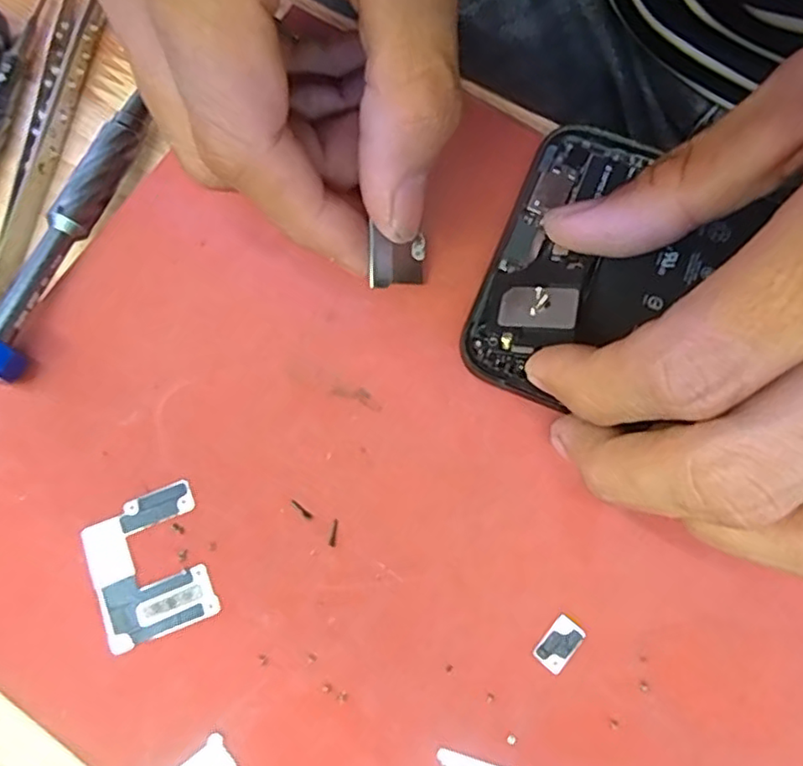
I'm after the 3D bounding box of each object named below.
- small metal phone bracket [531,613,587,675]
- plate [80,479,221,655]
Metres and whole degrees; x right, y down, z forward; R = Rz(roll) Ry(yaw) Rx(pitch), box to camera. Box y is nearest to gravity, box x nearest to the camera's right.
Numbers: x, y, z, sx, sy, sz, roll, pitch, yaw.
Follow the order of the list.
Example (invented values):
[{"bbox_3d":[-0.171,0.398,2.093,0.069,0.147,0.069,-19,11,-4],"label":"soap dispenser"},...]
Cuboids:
[{"bbox_3d":[0.037,0.061,0.147,0.008,0.004,0.012,39,82,18],"label":"small metal phone bracket"},{"bbox_3d":[-0.062,0.044,0.153,0.027,0.004,0.034,-20,76,-3],"label":"plate"}]

